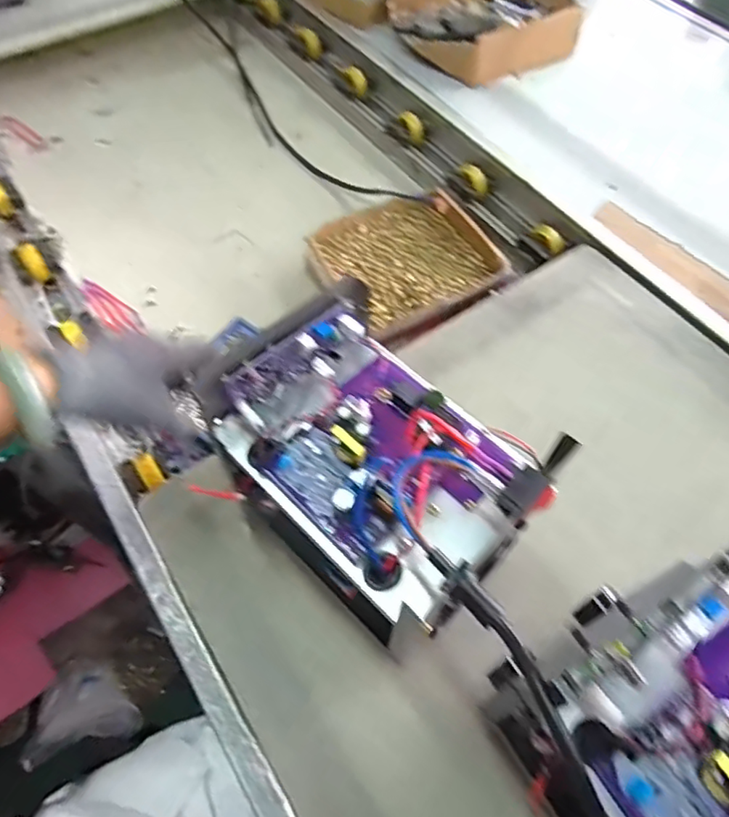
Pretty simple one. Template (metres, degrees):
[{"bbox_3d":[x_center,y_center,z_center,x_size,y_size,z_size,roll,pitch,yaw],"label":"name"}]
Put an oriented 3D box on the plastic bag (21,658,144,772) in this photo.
[{"bbox_3d":[-0.542,0.567,1.104,0.195,0.099,0.142,-15,60,-9],"label":"plastic bag"}]

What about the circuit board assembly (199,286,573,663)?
[{"bbox_3d":[0.005,0.027,0.390,0.157,0.080,0.212,-40,69,-18],"label":"circuit board assembly"}]

